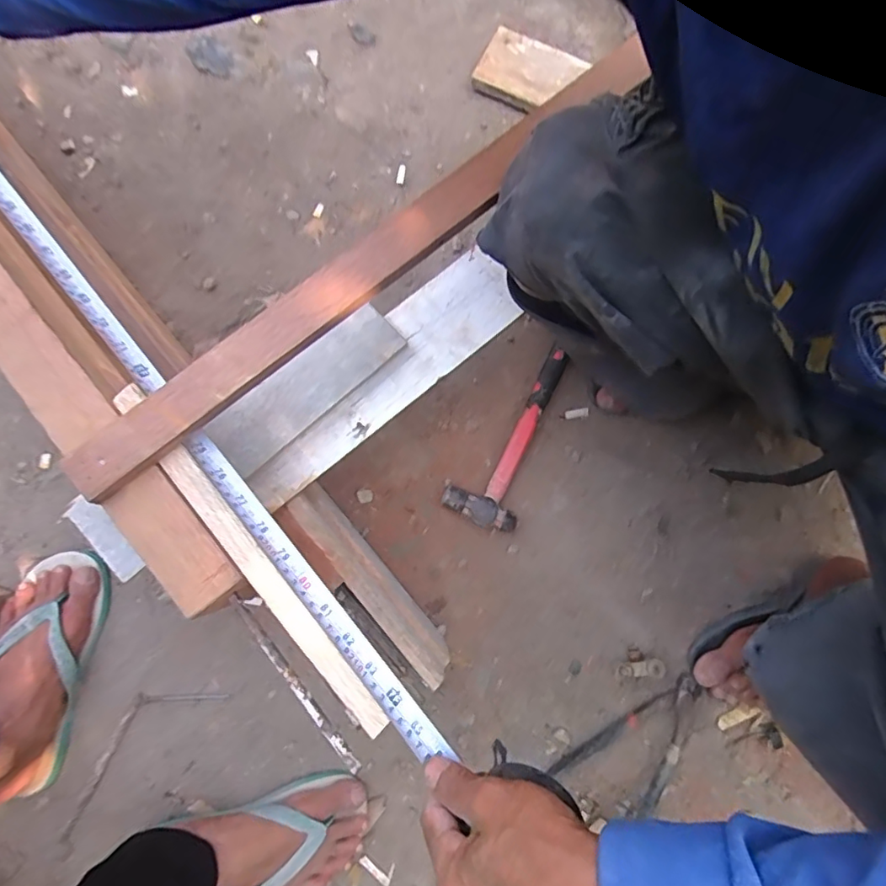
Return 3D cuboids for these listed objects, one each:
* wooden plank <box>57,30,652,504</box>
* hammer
[{"bbox_3d":[-0.050,-0.140,0.398,0.521,0.027,0.042,-39,88,-8],"label":"wooden plank"},{"bbox_3d":[0.103,-0.015,0.693,0.095,0.035,0.265,30,82,-1],"label":"hammer"}]

